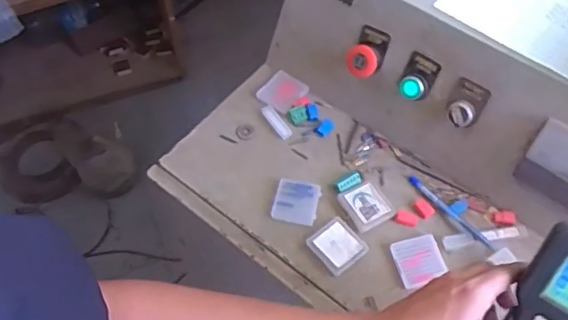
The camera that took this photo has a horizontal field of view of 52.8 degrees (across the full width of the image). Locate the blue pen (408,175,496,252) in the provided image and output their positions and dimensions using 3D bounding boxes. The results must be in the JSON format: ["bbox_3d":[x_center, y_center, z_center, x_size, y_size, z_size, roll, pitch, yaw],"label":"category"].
[{"bbox_3d":[0.199,0.062,0.684,0.011,0.006,0.129,-37,63,-19],"label":"blue pen"}]

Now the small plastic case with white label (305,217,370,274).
[{"bbox_3d":[0.062,0.098,0.662,0.052,0.008,0.056,-35,63,-18],"label":"small plastic case with white label"}]

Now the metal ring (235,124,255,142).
[{"bbox_3d":[-0.051,-0.037,0.756,0.023,0.007,0.024,-1,58,1],"label":"metal ring"}]

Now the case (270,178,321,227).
[{"bbox_3d":[0.015,0.050,0.694,0.053,0.014,0.053,11,59,9],"label":"case"}]

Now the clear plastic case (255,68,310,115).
[{"bbox_3d":[-0.003,-0.093,0.781,0.053,0.011,0.056,-40,65,-21],"label":"clear plastic case"}]

